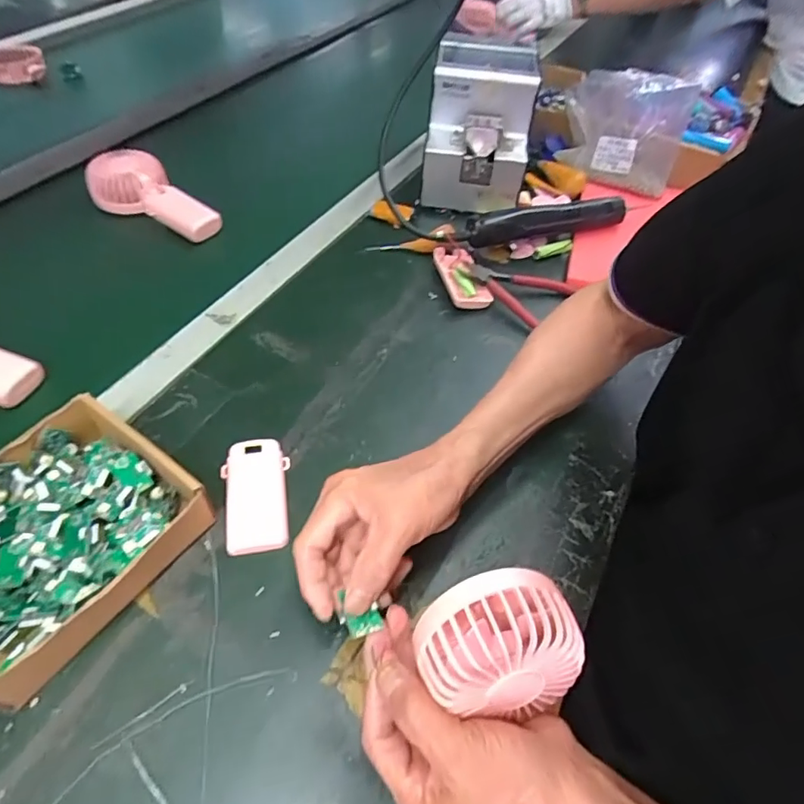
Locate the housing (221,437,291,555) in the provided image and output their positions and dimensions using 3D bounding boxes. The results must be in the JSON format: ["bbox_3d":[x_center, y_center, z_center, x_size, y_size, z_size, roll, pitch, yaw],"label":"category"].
[{"bbox_3d":[-0.116,0.073,0.420,0.051,0.013,0.094,-9,54,-12],"label":"housing"}]

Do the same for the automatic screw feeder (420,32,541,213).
[{"bbox_3d":[0.097,-0.349,0.676,0.122,0.163,0.161,6,52,2],"label":"automatic screw feeder"}]

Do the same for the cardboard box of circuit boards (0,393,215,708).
[{"bbox_3d":[-0.240,0.094,0.365,0.147,0.053,0.163,32,56,19],"label":"cardboard box of circuit boards"}]

